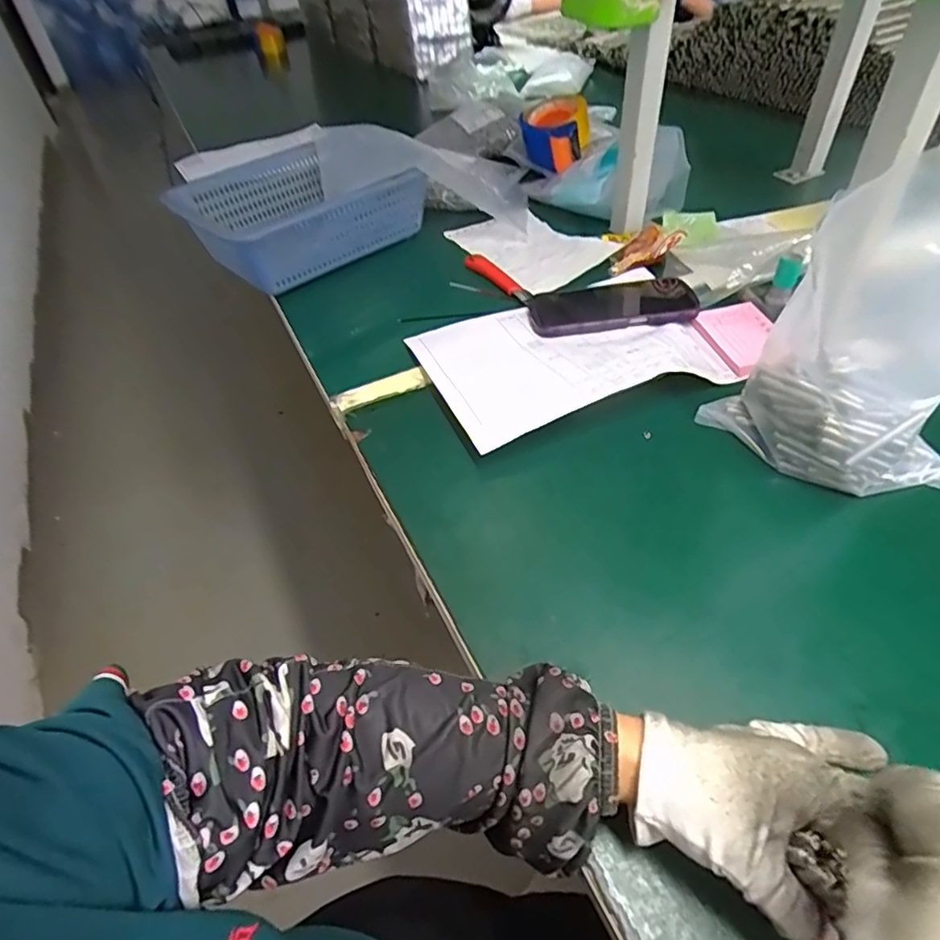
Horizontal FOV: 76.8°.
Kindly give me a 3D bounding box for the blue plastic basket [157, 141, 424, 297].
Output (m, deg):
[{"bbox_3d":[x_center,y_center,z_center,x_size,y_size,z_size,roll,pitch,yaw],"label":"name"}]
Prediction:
[{"bbox_3d":[-0.229,-0.331,0.774,0.273,0.091,0.216,-37,57,-24],"label":"blue plastic basket"}]

